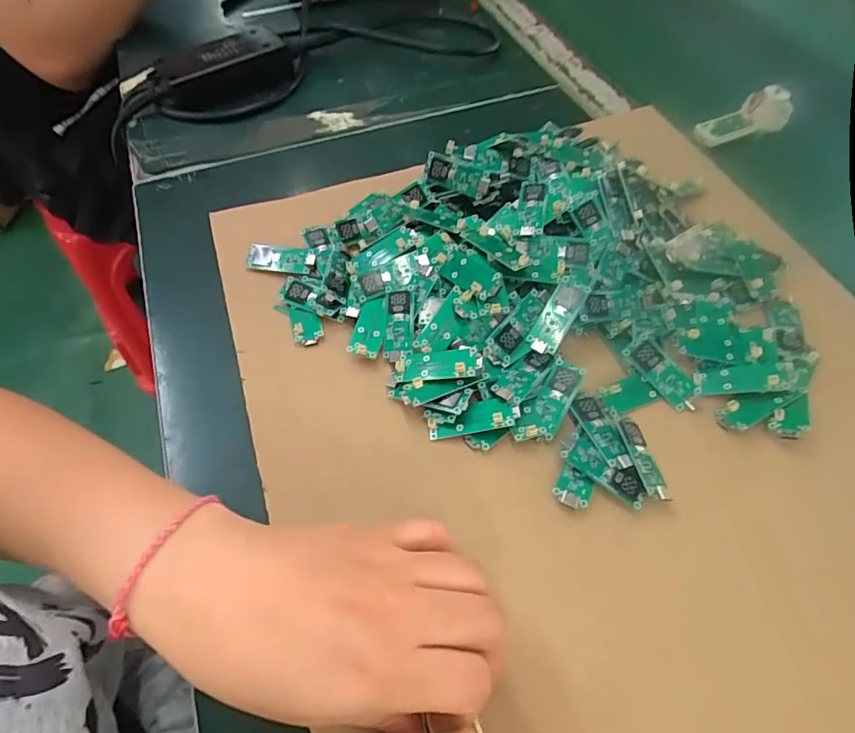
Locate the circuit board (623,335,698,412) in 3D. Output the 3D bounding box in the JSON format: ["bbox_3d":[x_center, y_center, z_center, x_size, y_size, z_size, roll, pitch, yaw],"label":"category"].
[{"bbox_3d":[0.139,0.003,0.301,0.019,0.004,0.046,-38,80,-1],"label":"circuit board"}]

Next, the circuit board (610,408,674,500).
[{"bbox_3d":[0.115,0.046,0.274,0.014,0.009,0.055,-9,58,-4],"label":"circuit board"}]

